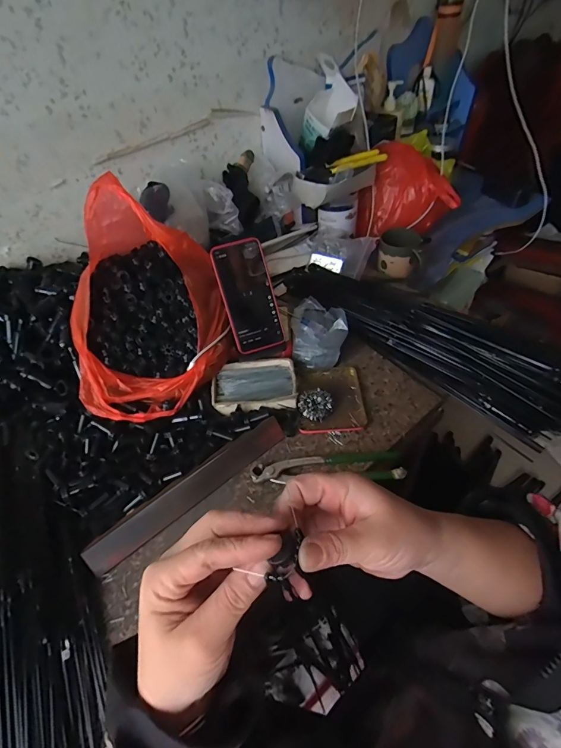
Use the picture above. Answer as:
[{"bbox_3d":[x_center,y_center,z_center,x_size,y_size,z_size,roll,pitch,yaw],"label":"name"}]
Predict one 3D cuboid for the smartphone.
[{"bbox_3d":[-0.048,-0.118,0.565,0.077,0.161,0.017,-17,12,-7],"label":"smartphone"}]

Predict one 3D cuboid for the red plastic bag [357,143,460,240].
[{"bbox_3d":[0.291,-0.432,0.874,0.213,0.155,0.133,1,49,6],"label":"red plastic bag"}]

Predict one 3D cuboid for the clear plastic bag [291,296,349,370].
[{"bbox_3d":[0.066,-0.071,0.635,0.090,0.057,0.118,0,49,5],"label":"clear plastic bag"}]

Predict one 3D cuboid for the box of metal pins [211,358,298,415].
[{"bbox_3d":[-0.040,0.017,0.577,0.127,0.026,0.090,-9,49,-3],"label":"box of metal pins"}]

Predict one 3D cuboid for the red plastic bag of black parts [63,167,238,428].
[{"bbox_3d":[-0.200,-0.101,0.540,0.219,0.231,0.263,-20,51,-12],"label":"red plastic bag of black parts"}]

